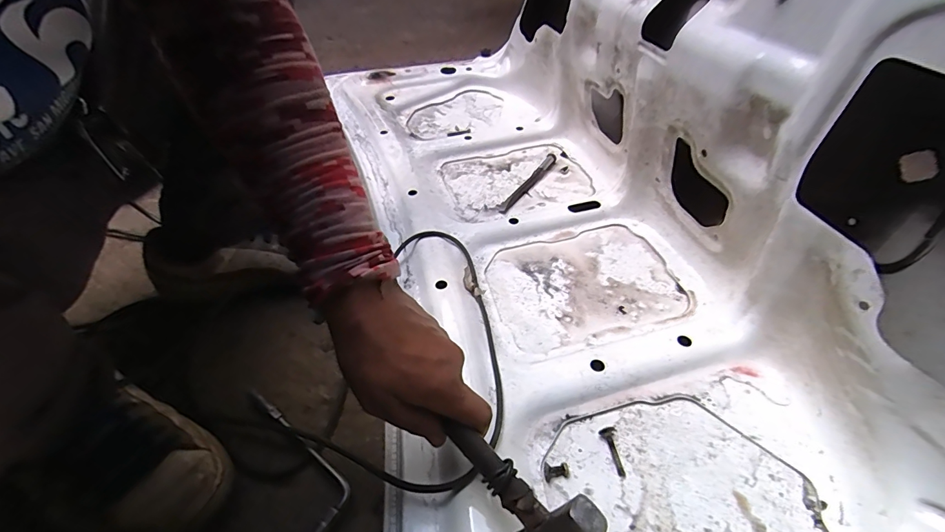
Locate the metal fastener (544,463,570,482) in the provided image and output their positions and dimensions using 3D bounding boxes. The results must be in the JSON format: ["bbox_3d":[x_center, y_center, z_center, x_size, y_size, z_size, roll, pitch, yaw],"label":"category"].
[{"bbox_3d":[0.073,0.179,0.364,0.022,0.008,0.013,-3,45,0],"label":"metal fastener"}]

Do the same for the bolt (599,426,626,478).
[{"bbox_3d":[0.127,0.166,0.374,0.013,0.014,0.041,-9,58,-6],"label":"bolt"}]

